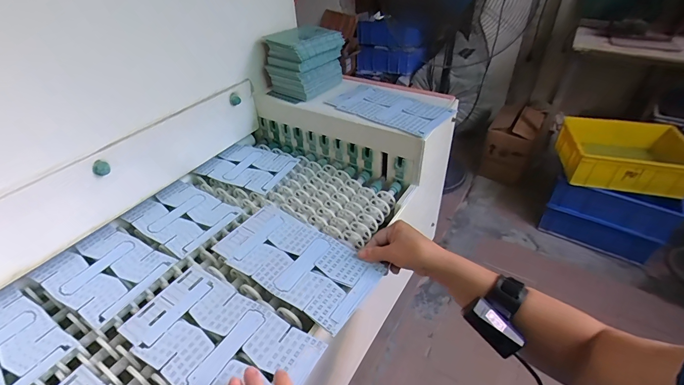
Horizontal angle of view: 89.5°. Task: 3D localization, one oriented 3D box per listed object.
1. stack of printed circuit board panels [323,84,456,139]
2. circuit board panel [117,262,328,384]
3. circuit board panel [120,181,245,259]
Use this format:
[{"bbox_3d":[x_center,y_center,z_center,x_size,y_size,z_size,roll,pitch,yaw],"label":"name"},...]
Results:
[{"bbox_3d":[0.095,-0.182,0.730,0.250,0.012,0.137,28,48,33],"label":"stack of printed circuit board panels"},{"bbox_3d":[-0.155,0.182,0.430,0.241,0.010,0.127,19,43,26],"label":"circuit board panel"},{"bbox_3d":[-0.292,0.037,0.627,0.179,0.004,0.132,21,44,29],"label":"circuit board panel"}]

